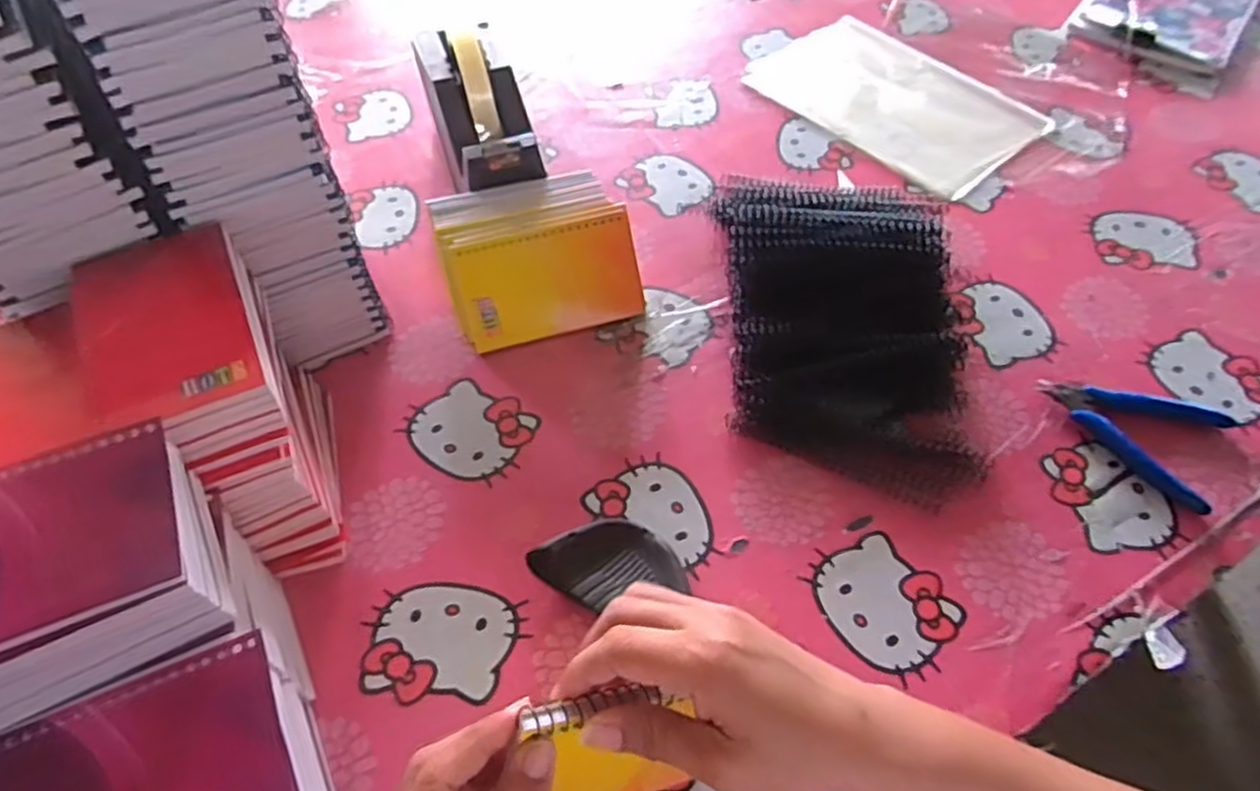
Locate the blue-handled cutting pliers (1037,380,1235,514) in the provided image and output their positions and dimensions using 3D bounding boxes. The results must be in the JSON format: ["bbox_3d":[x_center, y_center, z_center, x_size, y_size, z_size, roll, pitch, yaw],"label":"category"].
[{"bbox_3d":[0.350,0.020,0.520,0.117,0.011,0.090,28,61,18],"label":"blue-handled cutting pliers"}]

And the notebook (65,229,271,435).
[{"bbox_3d":[-0.244,-0.041,0.391,0.080,0.012,0.140,-20,53,-19],"label":"notebook"}]

